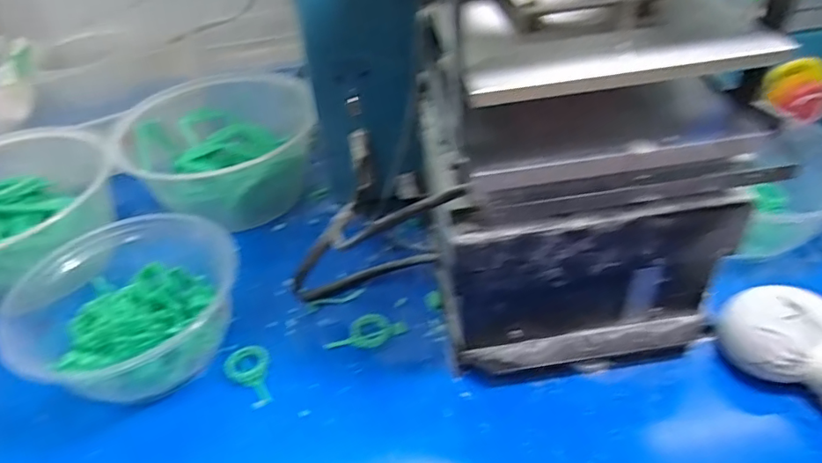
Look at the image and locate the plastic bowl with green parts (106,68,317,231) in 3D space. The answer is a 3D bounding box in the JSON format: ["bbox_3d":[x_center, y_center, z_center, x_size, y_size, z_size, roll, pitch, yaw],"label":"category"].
[{"bbox_3d":[-0.168,-0.075,0.497,0.145,0.077,0.150,-2,40,2],"label":"plastic bowl with green parts"}]

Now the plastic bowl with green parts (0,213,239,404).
[{"bbox_3d":[-0.193,0.048,0.365,0.136,0.061,0.126,-2,40,2],"label":"plastic bowl with green parts"}]

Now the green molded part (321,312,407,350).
[{"bbox_3d":[-0.030,0.066,0.366,0.053,0.008,0.022,-16,41,-14],"label":"green molded part"}]

